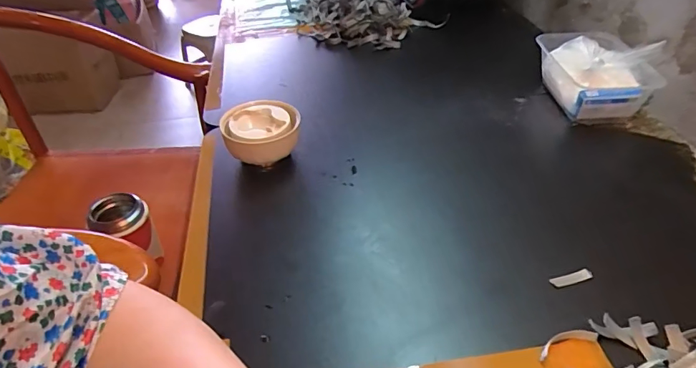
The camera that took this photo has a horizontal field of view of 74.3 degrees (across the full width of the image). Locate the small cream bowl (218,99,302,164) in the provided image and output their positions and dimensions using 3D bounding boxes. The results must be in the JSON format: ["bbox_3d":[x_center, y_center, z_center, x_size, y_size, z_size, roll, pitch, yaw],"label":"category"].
[{"bbox_3d":[-0.103,-0.055,0.553,0.088,0.058,0.086,-9,39,-10],"label":"small cream bowl"}]

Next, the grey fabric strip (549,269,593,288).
[{"bbox_3d":[0.197,0.082,0.402,0.039,0.004,0.010,-9,39,-10],"label":"grey fabric strip"}]

